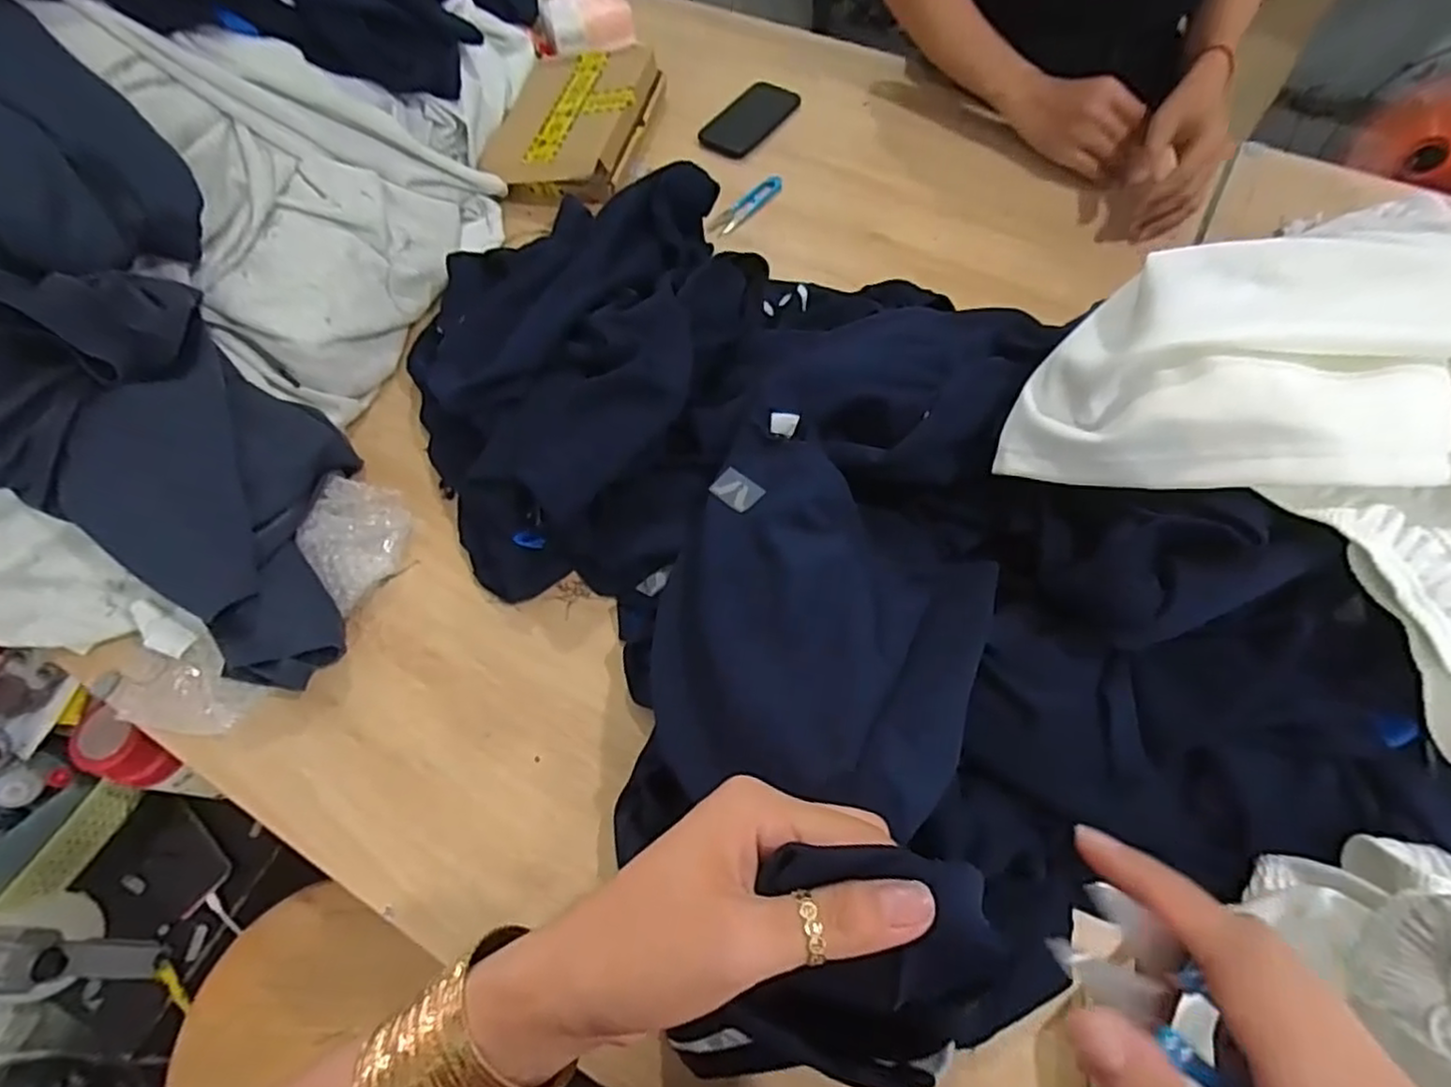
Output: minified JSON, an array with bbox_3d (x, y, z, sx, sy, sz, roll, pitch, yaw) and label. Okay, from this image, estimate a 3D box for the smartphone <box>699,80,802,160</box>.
[{"bbox_3d":[0.032,-0.574,0.939,0.081,0.006,0.156,34,69,18],"label":"smartphone"}]

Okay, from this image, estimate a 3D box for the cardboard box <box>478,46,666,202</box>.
[{"bbox_3d":[-0.195,-0.559,0.912,0.187,0.054,0.270,11,64,8],"label":"cardboard box"}]

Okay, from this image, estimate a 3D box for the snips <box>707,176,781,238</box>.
[{"bbox_3d":[0.026,-0.420,0.859,0.026,0.007,0.115,38,70,20],"label":"snips"}]

